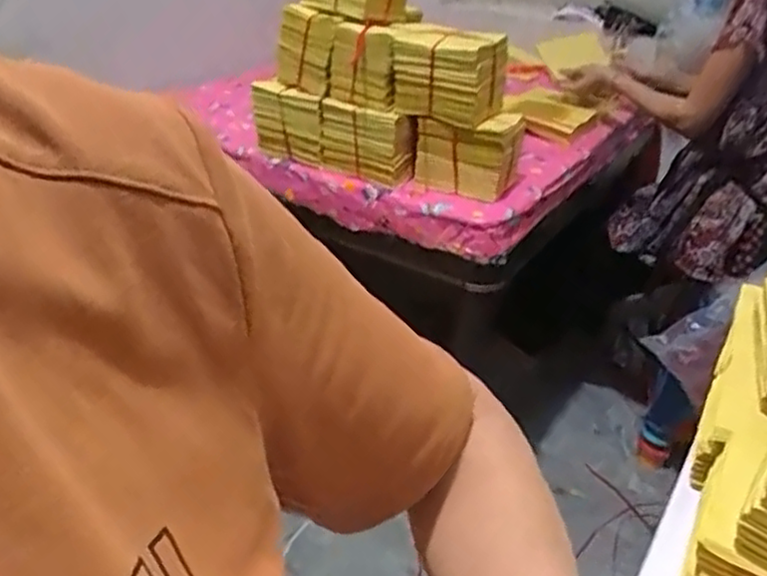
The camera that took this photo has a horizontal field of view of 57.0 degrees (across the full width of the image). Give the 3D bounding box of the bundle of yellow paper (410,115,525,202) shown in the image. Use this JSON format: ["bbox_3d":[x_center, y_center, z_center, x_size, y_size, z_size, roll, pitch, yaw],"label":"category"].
[{"bbox_3d":[0.150,-0.242,1.283,0.175,0.129,0.100,17,35,24],"label":"bundle of yellow paper"}]

